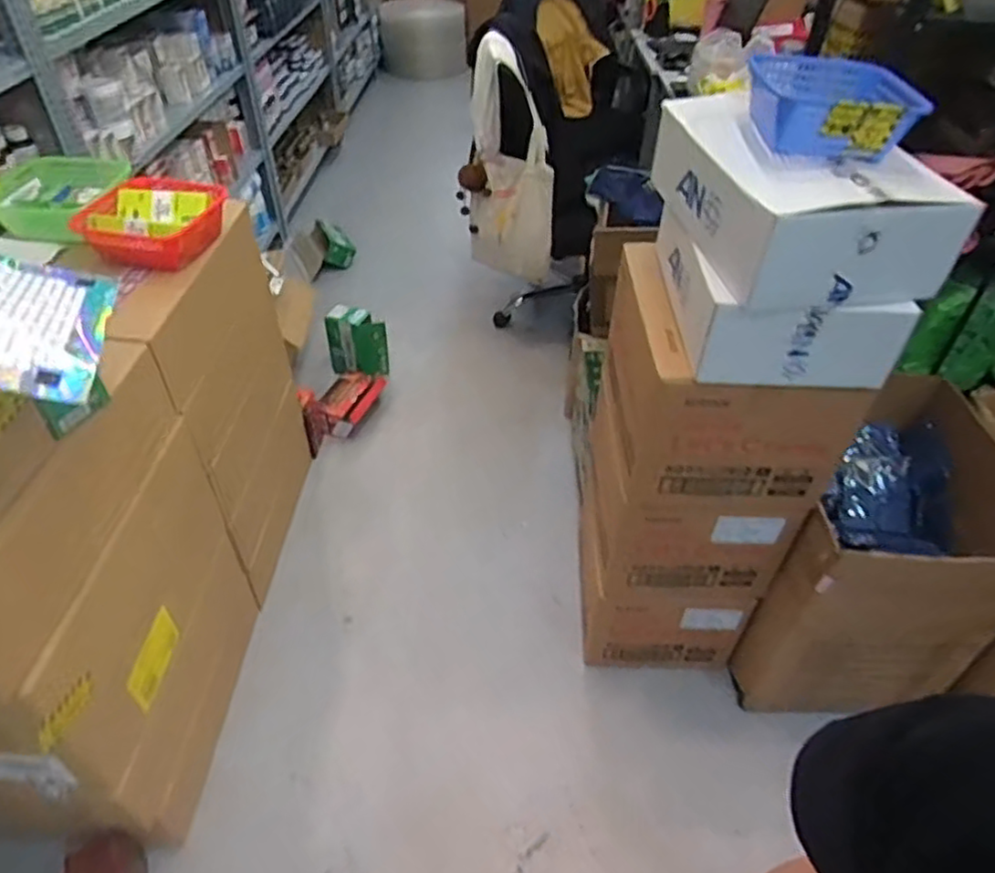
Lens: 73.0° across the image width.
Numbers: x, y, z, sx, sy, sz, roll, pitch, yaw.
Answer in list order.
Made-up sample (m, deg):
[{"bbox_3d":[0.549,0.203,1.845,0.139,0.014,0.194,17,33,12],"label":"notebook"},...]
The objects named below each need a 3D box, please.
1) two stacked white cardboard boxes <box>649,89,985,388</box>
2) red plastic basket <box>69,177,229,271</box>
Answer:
[{"bbox_3d":[0.408,-0.291,0.967,0.275,0.271,0.344,-3,43,-4],"label":"two stacked white cardboard boxes"},{"bbox_3d":[-0.654,-0.403,1.267,0.193,0.090,0.235,6,43,6],"label":"red plastic basket"}]

